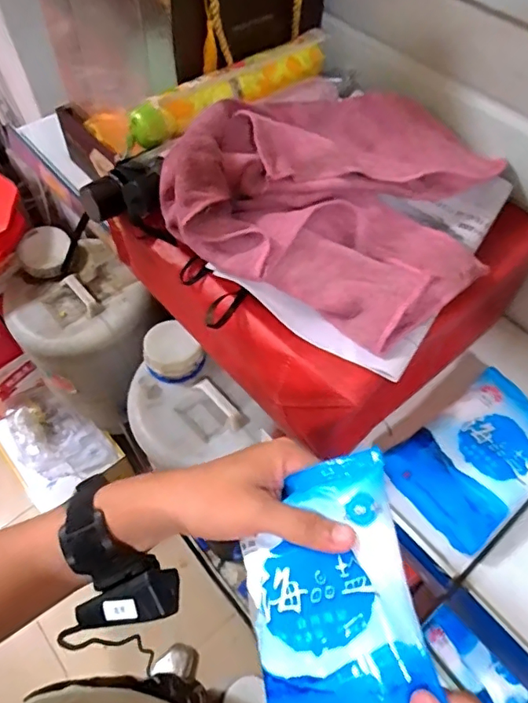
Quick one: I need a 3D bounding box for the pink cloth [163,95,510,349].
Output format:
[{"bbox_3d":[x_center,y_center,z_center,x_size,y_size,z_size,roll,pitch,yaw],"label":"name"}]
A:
[{"bbox_3d":[0.078,-0.153,0.485,0.270,0.058,0.273,34,64,-2],"label":"pink cloth"}]

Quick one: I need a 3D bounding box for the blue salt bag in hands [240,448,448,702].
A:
[{"bbox_3d":[0.041,0.157,0.318,0.098,0.021,0.176,-10,82,10],"label":"blue salt bag in hands"}]

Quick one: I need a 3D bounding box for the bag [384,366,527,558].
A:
[{"bbox_3d":[0.215,0.106,0.529,0.169,0.049,0.111,-33,62,-19],"label":"bag"}]

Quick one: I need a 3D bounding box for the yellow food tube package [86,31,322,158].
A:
[{"bbox_3d":[-0.034,-0.277,0.552,0.269,0.038,0.046,-33,62,-20],"label":"yellow food tube package"}]

